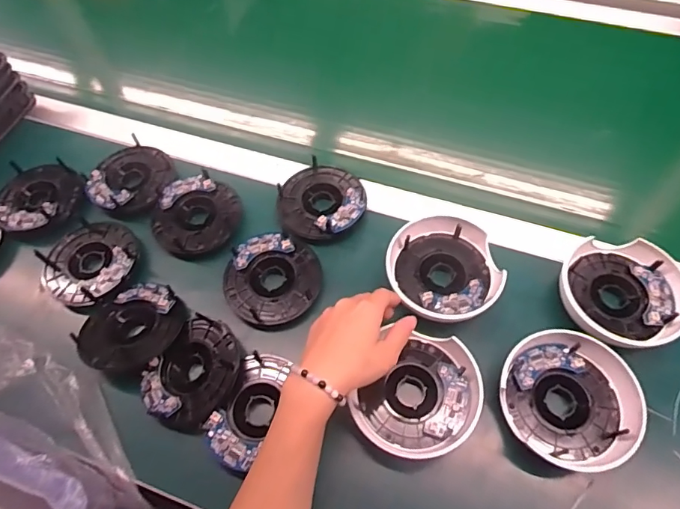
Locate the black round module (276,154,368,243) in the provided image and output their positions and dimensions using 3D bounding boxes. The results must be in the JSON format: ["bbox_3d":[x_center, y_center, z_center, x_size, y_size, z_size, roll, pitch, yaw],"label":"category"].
[{"bbox_3d":[-0.022,-0.064,0.537,0.099,0.026,0.097,-1,60,1],"label":"black round module"}]

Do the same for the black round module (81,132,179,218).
[{"bbox_3d":[-0.254,-0.093,0.561,0.104,0.015,0.100,-1,60,1],"label":"black round module"}]

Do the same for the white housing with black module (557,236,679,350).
[{"bbox_3d":[0.281,0.038,0.458,0.105,0.033,0.112,-1,60,1],"label":"white housing with black module"}]

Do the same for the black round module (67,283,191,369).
[{"bbox_3d":[-0.211,0.072,0.466,0.102,0.023,0.085,-37,66,-17],"label":"black round module"}]

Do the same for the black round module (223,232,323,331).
[{"bbox_3d":[-0.072,0.026,0.488,0.100,0.020,0.098,-1,60,1],"label":"black round module"}]

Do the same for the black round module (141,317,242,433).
[{"bbox_3d":[-0.139,0.111,0.439,0.083,0.030,0.097,24,64,14],"label":"black round module"}]

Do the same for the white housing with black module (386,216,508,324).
[{"bbox_3d":[0.106,0.018,0.484,0.115,0.042,0.114,-3,60,0],"label":"white housing with black module"}]

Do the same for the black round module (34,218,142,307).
[{"bbox_3d":[-0.271,0.006,0.503,0.101,0.020,0.098,-1,60,1],"label":"black round module"}]

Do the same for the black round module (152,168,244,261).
[{"bbox_3d":[-0.166,-0.045,0.536,0.093,0.025,0.097,-1,60,1],"label":"black round module"}]

